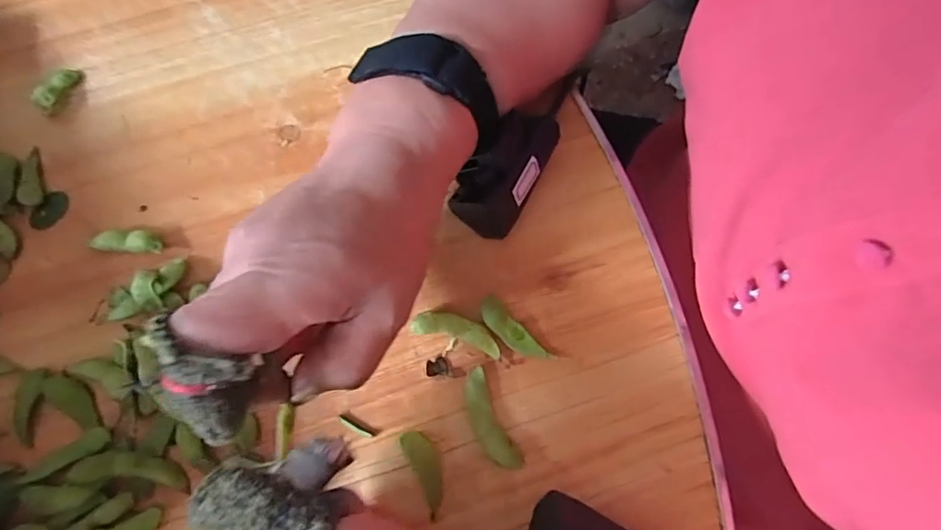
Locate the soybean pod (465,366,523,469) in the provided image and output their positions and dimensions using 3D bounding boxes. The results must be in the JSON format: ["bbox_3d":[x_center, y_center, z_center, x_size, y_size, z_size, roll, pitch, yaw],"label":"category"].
[{"bbox_3d":[0.008,0.076,0.263,0.016,0.009,0.050,-22,73,-8],"label":"soybean pod"}]

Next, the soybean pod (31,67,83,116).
[{"bbox_3d":[-0.250,-0.107,0.322,0.010,0.012,0.035,11,59,3],"label":"soybean pod"}]

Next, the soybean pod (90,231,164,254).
[{"bbox_3d":[-0.187,-0.013,0.292,0.037,0.009,0.011,4,71,1],"label":"soybean pod"}]

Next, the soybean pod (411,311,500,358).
[{"bbox_3d":[-0.007,0.035,0.277,0.046,0.006,0.014,15,72,5],"label":"soybean pod"}]

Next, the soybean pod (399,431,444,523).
[{"bbox_3d":[-0.021,0.099,0.258,0.015,0.004,0.040,-25,73,-9],"label":"soybean pod"}]

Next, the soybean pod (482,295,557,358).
[{"bbox_3d":[0.022,0.035,0.278,0.014,0.008,0.044,-42,76,-13],"label":"soybean pod"}]

